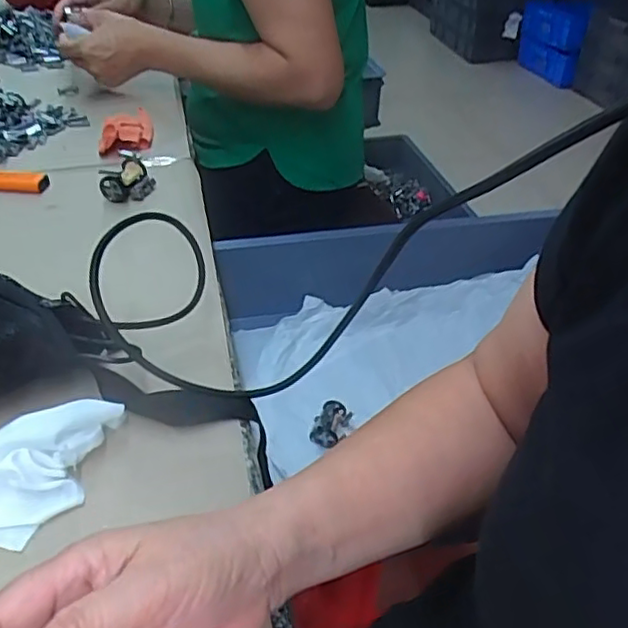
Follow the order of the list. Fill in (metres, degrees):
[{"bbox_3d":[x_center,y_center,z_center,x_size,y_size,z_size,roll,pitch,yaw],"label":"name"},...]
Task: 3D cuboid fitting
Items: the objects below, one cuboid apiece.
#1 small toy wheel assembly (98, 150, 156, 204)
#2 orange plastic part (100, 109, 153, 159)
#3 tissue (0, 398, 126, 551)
[{"bbox_3d":[-0.185,-0.139,0.646,0.042,0.031,0.052,6,39,8],"label":"small toy wheel assembly"},{"bbox_3d":[-0.217,-0.213,0.742,0.056,0.026,0.077,-4,39,-5],"label":"orange plastic part"},{"bbox_3d":[-0.157,0.086,0.367,0.055,0.033,0.109,29,47,31],"label":"tissue"}]

